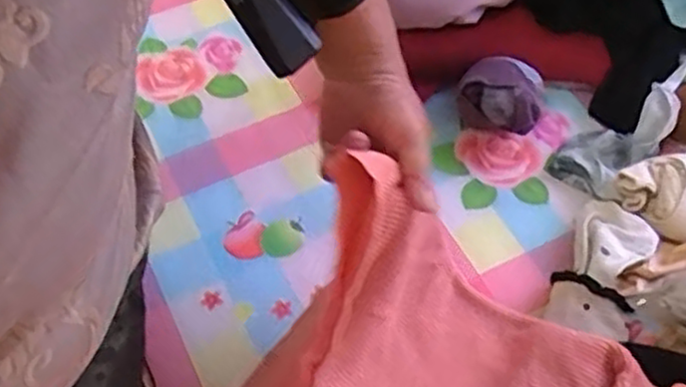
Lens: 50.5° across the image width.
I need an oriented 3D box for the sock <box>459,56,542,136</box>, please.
[{"bbox_3d":[0.154,-0.092,0.716,0.080,0.067,0.055,13,59,9],"label":"sock"}]

